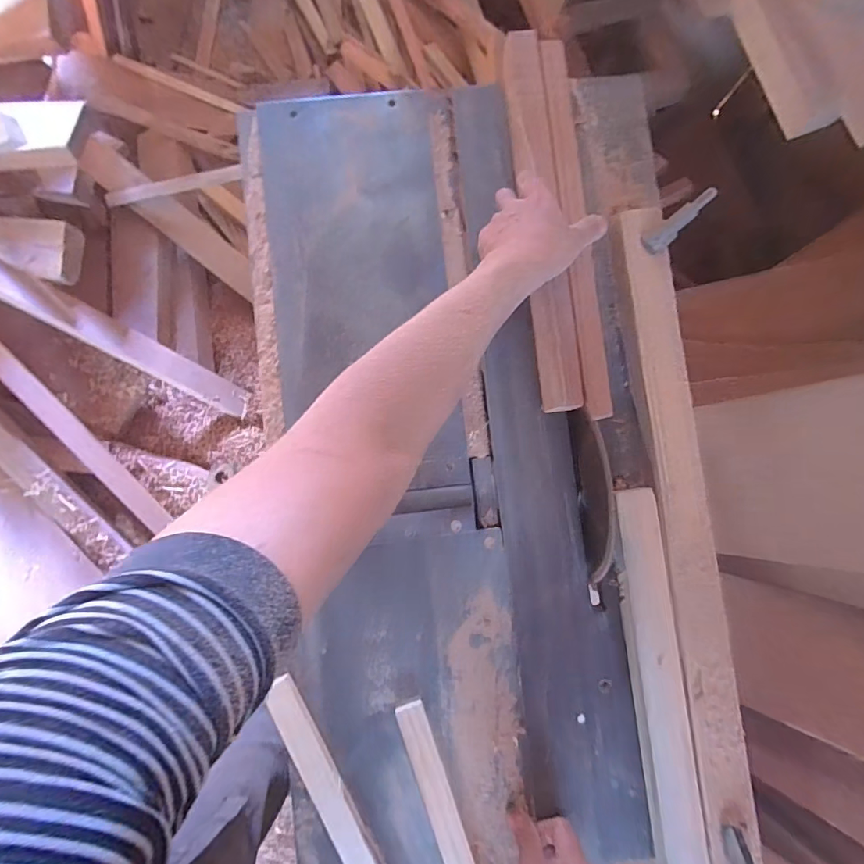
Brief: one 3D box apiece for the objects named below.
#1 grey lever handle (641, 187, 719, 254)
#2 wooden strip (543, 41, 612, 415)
[{"bbox_3d":[0.278,-0.236,0.514,0.098,0.019,0.024,-38,87,-4],"label":"grey lever handle"},{"bbox_3d":[0.160,-0.234,0.516,0.029,0.013,0.438,-5,85,-2],"label":"wooden strip"}]

